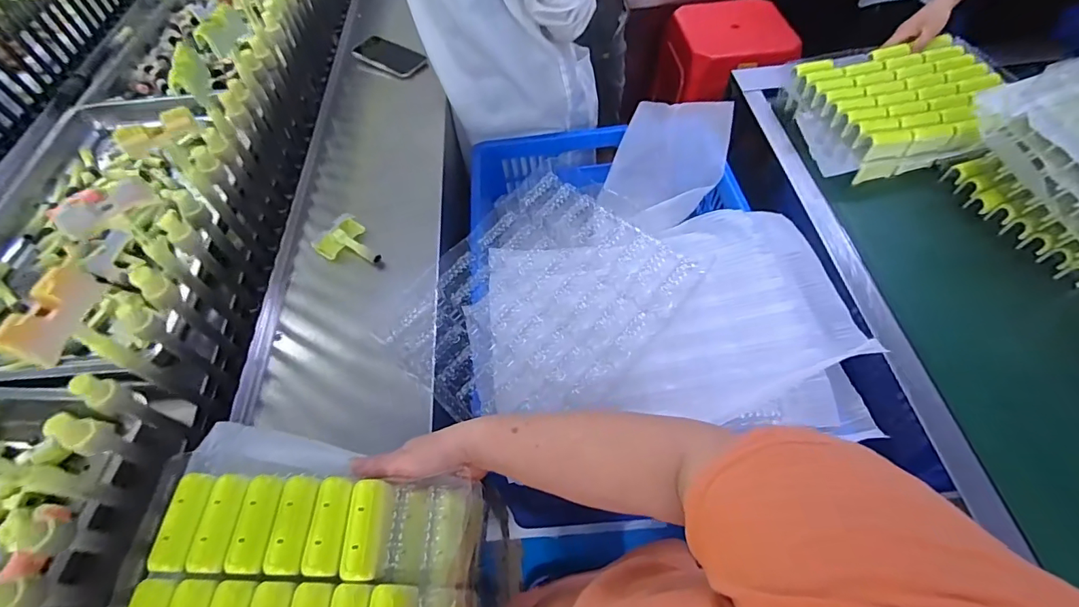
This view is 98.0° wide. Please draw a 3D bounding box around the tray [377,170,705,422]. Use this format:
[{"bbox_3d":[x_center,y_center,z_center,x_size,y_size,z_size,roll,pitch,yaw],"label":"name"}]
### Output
[{"bbox_3d":[-0.007,-0.001,0.604,0.276,0.035,0.325,36,76,21],"label":"tray"}]

